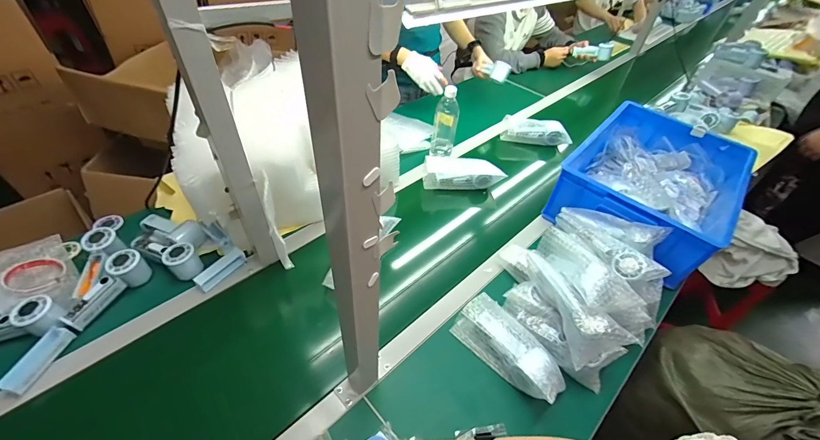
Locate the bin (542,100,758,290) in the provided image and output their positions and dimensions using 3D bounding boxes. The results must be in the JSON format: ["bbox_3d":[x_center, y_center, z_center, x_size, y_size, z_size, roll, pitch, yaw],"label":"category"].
[{"bbox_3d":[0.618,-0.102,0.914,0.353,0.141,0.460,36,53,24],"label":"bin"}]

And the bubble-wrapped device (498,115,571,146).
[{"bbox_3d":[0.411,-0.286,1.159,0.222,0.071,0.075,11,47,3],"label":"bubble-wrapped device"}]

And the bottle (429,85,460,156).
[{"bbox_3d":[0.101,-0.282,1.001,0.069,0.198,0.059,11,47,3],"label":"bottle"}]

